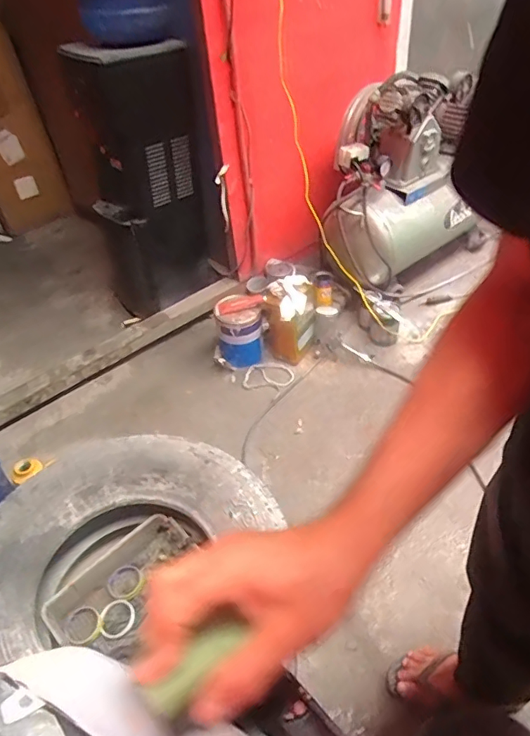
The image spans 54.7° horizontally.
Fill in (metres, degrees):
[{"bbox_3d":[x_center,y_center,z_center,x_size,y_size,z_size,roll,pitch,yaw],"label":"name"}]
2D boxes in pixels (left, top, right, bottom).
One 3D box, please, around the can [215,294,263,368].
[{"bbox_3d":[-0.087,-0.127,1.834,0.164,0.237,0.140,-3,42,3],"label":"can"}]

